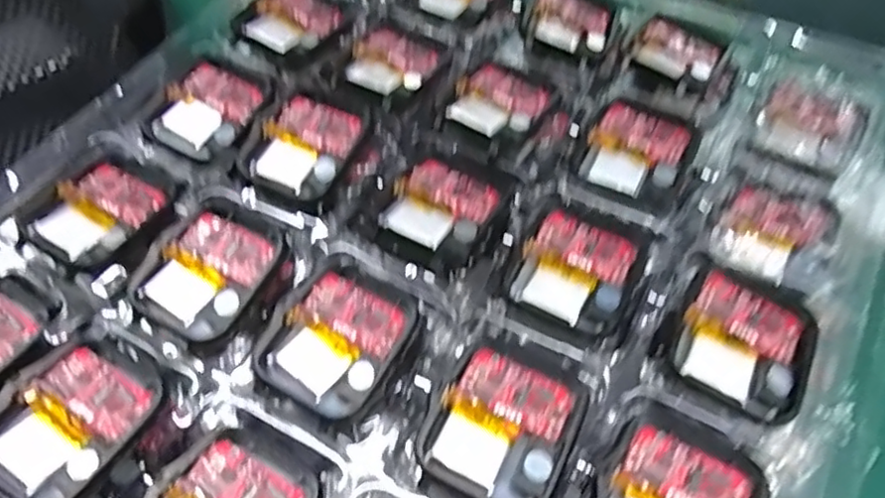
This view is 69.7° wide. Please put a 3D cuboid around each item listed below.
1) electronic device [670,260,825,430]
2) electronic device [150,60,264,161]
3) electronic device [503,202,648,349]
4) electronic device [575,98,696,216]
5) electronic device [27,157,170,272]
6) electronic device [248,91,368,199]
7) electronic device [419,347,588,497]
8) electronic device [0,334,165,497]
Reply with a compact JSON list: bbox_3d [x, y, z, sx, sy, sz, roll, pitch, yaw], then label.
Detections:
[{"bbox_3d":[0.087,0.027,0.183,0.037,0.004,0.039,27,60,18],"label":"electronic device"},{"bbox_3d":[-0.087,-0.054,0.236,0.033,0.006,0.037,27,60,17],"label":"electronic device"},{"bbox_3d":[0.041,0.007,0.196,0.035,0.004,0.046,23,59,15],"label":"electronic device"},{"bbox_3d":[0.068,-0.033,0.223,0.035,0.006,0.041,26,60,17],"label":"electronic device"},{"bbox_3d":[-0.114,-0.012,0.213,0.033,0.004,0.039,31,61,19],"label":"electronic device"},{"bbox_3d":[-0.048,-0.037,0.224,0.035,0.005,0.038,22,59,14],"label":"electronic device"},{"bbox_3d":[0.016,0.047,0.169,0.036,0.004,0.038,23,59,15],"label":"electronic device"},{"bbox_3d":[-0.100,0.046,0.173,0.036,0.008,0.045,24,59,16],"label":"electronic device"}]

